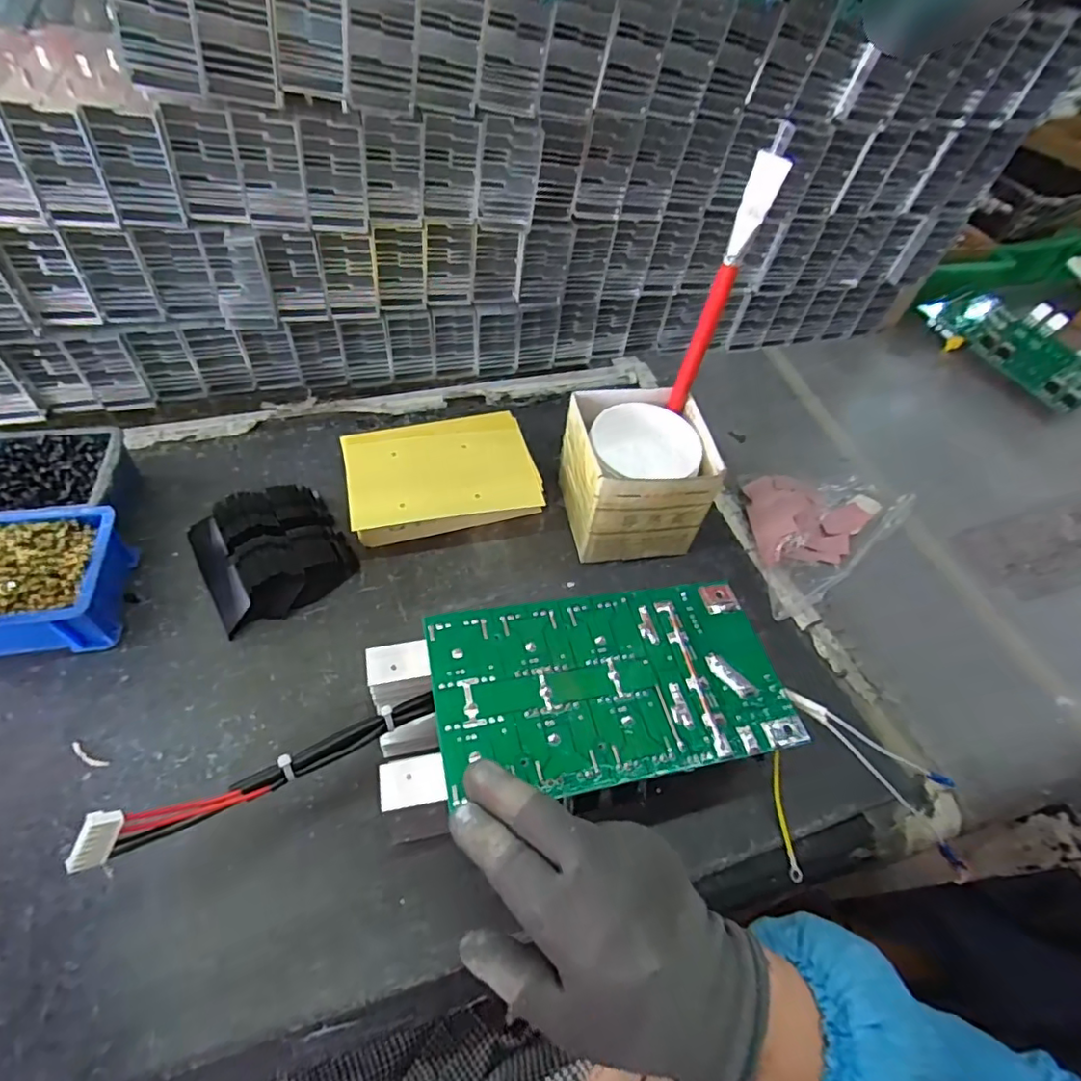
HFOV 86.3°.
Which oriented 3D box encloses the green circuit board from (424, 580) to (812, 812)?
[{"bbox_3d":[0.048,0.089,0.371,0.223,0.029,0.125,-10,54,-11],"label":"green circuit board"}]

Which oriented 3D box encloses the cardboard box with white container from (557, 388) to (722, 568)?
[{"bbox_3d":[0.083,-0.063,0.529,0.114,0.105,0.125,-3,52,-10],"label":"cardboard box with white container"}]

